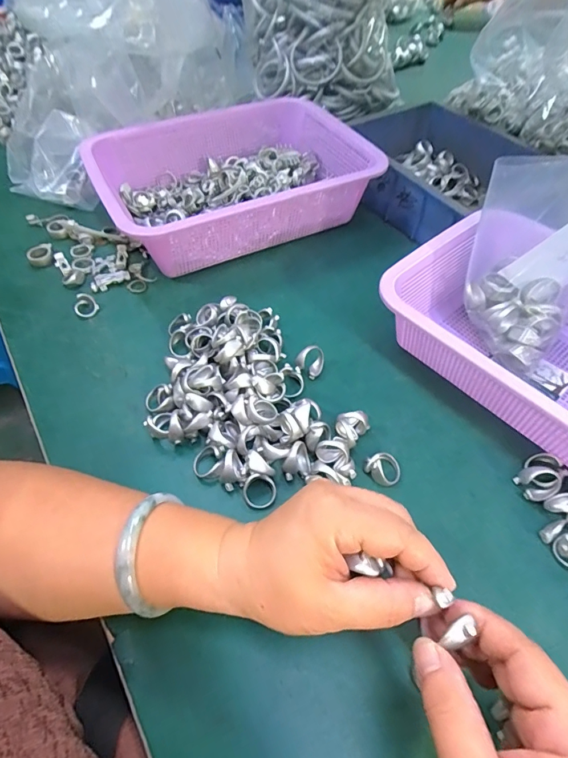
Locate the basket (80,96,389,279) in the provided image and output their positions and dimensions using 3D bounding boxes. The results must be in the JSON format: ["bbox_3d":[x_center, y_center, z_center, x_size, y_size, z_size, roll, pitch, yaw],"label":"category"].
[{"bbox_3d":[-0.059,-0.236,0.500,0.302,0.083,0.220,-26,57,-17],"label":"basket"}]

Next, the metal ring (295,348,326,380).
[{"bbox_3d":[0.026,-0.017,0.379,0.028,0.013,0.025,51,59,-13],"label":"metal ring"}]

